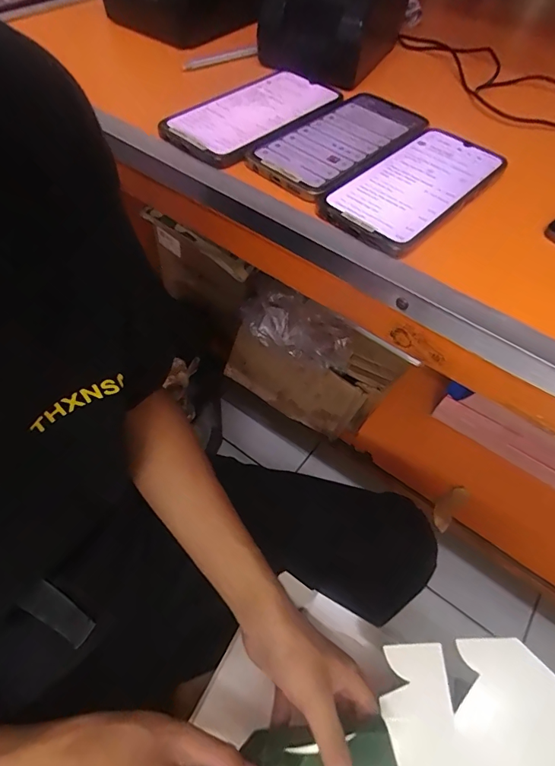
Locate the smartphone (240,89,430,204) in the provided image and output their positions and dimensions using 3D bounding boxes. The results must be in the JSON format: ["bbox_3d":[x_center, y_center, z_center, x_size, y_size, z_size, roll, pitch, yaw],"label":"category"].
[{"bbox_3d":[0.053,-0.208,0.373,0.089,0.012,0.166,36,60,19],"label":"smartphone"}]

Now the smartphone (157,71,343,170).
[{"bbox_3d":[-0.020,-0.242,0.390,0.091,0.011,0.164,33,59,18],"label":"smartphone"}]

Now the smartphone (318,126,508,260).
[{"bbox_3d":[0.110,-0.157,0.344,0.084,0.012,0.168,37,60,20],"label":"smartphone"}]

